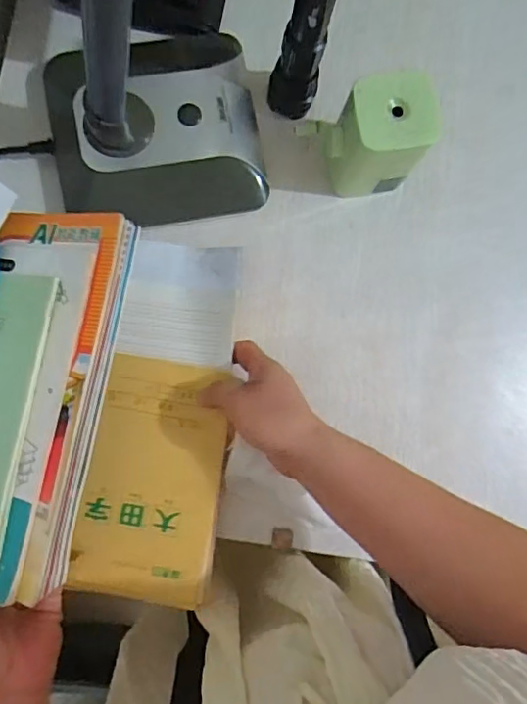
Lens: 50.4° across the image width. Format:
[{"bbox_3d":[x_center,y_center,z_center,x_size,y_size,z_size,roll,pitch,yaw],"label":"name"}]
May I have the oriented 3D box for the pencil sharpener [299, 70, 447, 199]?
[{"bbox_3d":[0.089,-0.177,0.474,0.096,0.104,0.064,-7,83,-7],"label":"pencil sharpener"}]

